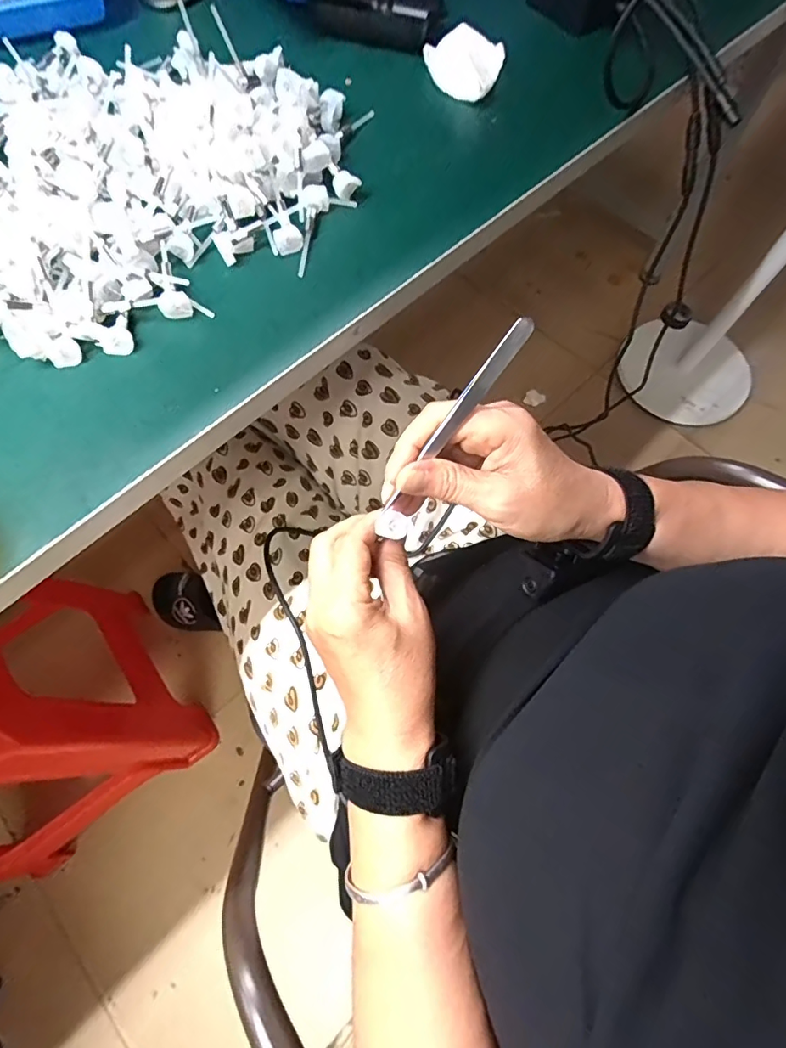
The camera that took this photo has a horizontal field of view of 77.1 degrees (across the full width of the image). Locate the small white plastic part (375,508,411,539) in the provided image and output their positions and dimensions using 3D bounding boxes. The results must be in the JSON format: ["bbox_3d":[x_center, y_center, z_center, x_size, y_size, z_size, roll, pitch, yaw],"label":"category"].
[{"bbox_3d":[0.001,0.001,0.296,0.017,0.007,0.017,29,72,10],"label":"small white plastic part"}]

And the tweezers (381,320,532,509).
[{"bbox_3d":[0.031,-0.053,0.259,0.009,0.008,0.120,45,117,14],"label":"tweezers"}]

